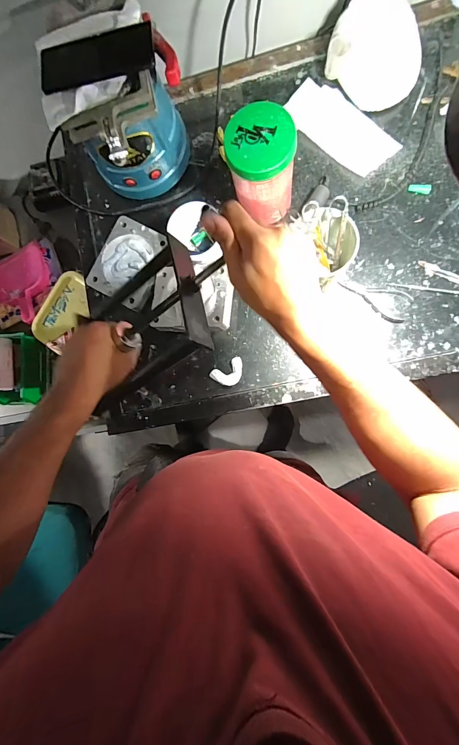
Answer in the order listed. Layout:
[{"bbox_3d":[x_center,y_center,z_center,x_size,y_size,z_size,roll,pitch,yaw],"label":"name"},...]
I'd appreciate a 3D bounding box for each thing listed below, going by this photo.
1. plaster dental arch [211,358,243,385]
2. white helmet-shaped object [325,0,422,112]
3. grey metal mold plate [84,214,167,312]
[{"bbox_3d":[0.000,0.003,0.588,0.060,0.010,0.041,-29,84,5],"label":"plaster dental arch"},{"bbox_3d":[0.239,-0.517,0.538,0.156,0.081,0.117,35,92,8],"label":"white helmet-shaped object"},{"bbox_3d":[-0.177,-0.195,0.605,0.113,0.040,0.140,27,91,8],"label":"grey metal mold plate"}]

